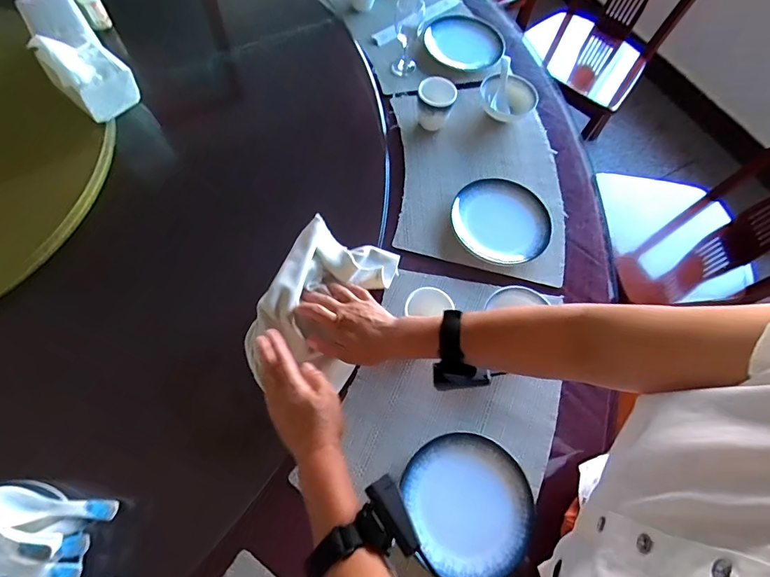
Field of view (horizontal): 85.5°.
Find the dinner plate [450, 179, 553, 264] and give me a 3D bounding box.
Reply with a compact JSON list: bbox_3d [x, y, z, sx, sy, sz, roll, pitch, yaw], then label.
[{"bbox_3d":[0.209,-0.124,0.731,0.168,0.024,0.170,4,65,-9],"label":"dinner plate"}]

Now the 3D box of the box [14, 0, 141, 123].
[{"bbox_3d":[-0.549,-0.424,0.731,0.102,0.098,0.269,-35,73,-19],"label":"box"}]

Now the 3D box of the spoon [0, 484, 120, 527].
[{"bbox_3d":[-0.388,0.252,0.479,0.145,0.022,0.039,5,65,-3],"label":"spoon"}]

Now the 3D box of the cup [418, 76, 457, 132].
[{"bbox_3d":[0.095,-0.345,0.791,0.067,0.082,0.061,1,65,-3],"label":"cup"}]

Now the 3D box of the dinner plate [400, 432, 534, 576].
[{"bbox_3d":[0.114,0.282,0.554,0.157,0.014,0.167,1,65,-3],"label":"dinner plate"}]

